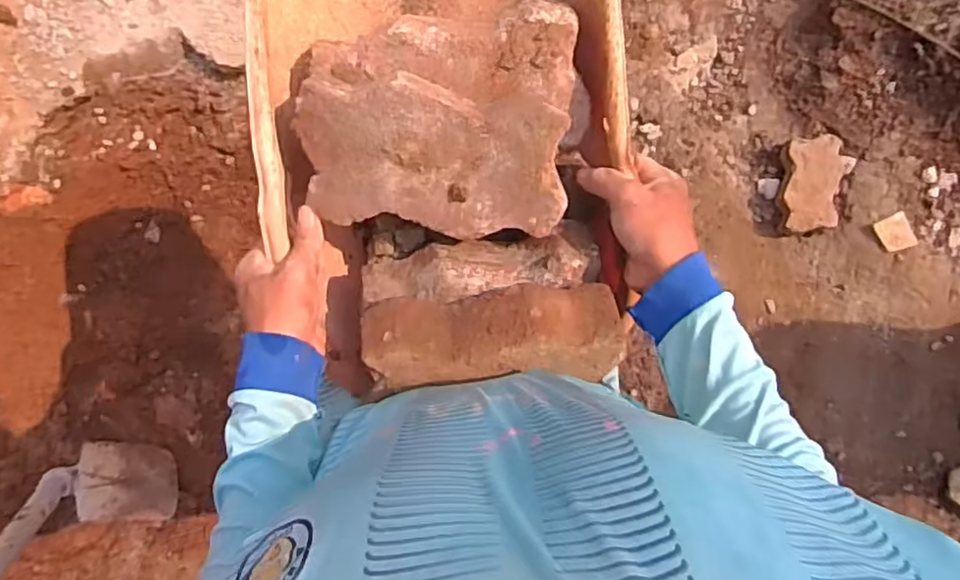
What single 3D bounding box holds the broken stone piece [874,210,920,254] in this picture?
[{"bbox_3d":[0.927,-0.124,1.444,0.066,0.008,0.080,-32,90,22],"label":"broken stone piece"}]

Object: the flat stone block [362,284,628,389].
[{"bbox_3d":[0.011,0.035,0.502,0.197,0.038,0.074,0,88,-7],"label":"flat stone block"}]

